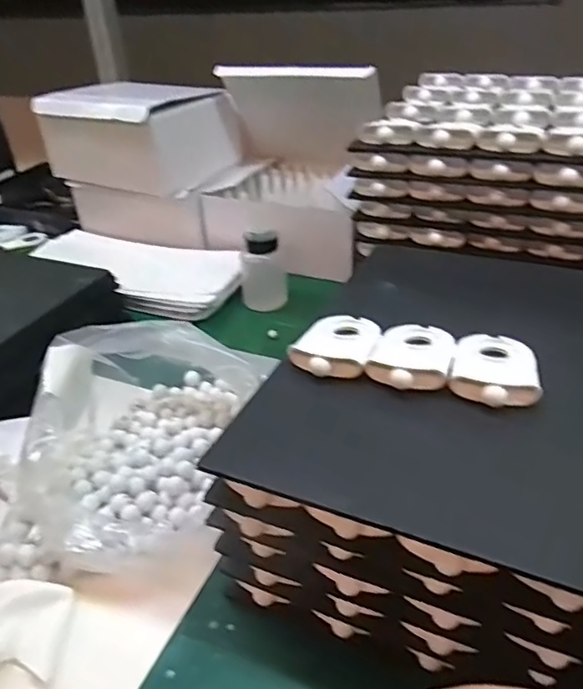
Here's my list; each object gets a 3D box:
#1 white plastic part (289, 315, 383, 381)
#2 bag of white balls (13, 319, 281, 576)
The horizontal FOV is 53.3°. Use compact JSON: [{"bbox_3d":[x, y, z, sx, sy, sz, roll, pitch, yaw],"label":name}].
[{"bbox_3d":[0.039,-0.003,0.465,0.058,0.013,0.090,10,36,20],"label":"white plastic part"},{"bbox_3d":[-0.133,0.063,0.534,0.159,0.115,0.261,7,35,15],"label":"bag of white balls"}]

